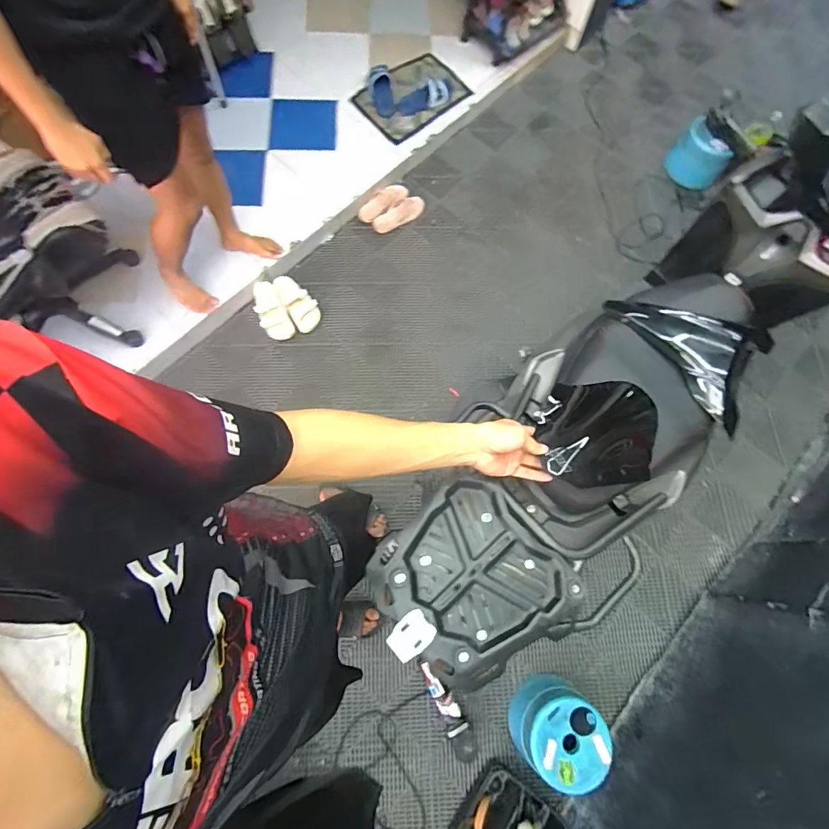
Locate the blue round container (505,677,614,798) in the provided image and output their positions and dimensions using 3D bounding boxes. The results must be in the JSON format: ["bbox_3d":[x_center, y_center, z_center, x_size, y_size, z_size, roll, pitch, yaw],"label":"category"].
[{"bbox_3d":[0.415,0.916,1.255,0.232,0.182,0.236,-32,76,-11],"label":"blue round container"}]

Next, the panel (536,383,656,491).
[{"bbox_3d":[0.293,0.027,0.689,0.219,0.050,0.179,3,58,-12],"label":"panel"}]

